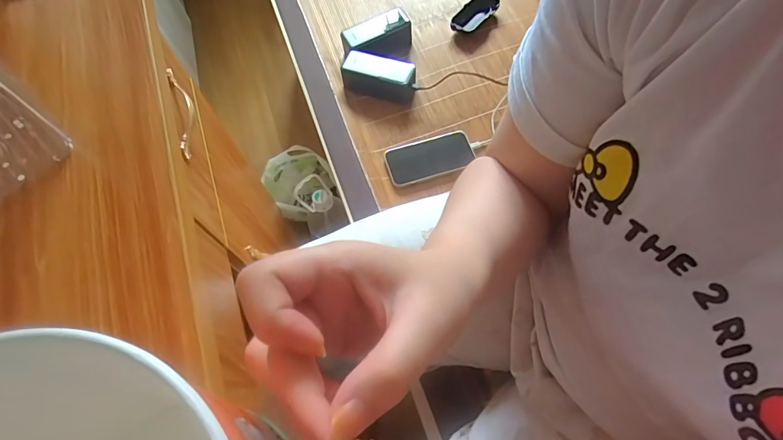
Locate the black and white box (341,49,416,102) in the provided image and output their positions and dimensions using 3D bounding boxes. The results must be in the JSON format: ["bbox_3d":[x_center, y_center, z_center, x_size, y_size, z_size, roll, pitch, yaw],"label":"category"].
[{"bbox_3d":[-0.023,-0.264,0.789,0.134,0.053,0.060,7,65,8],"label":"black and white box"}]

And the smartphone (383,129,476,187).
[{"bbox_3d":[0.065,-0.108,0.733,0.147,0.009,0.075,-18,64,-4],"label":"smartphone"}]

